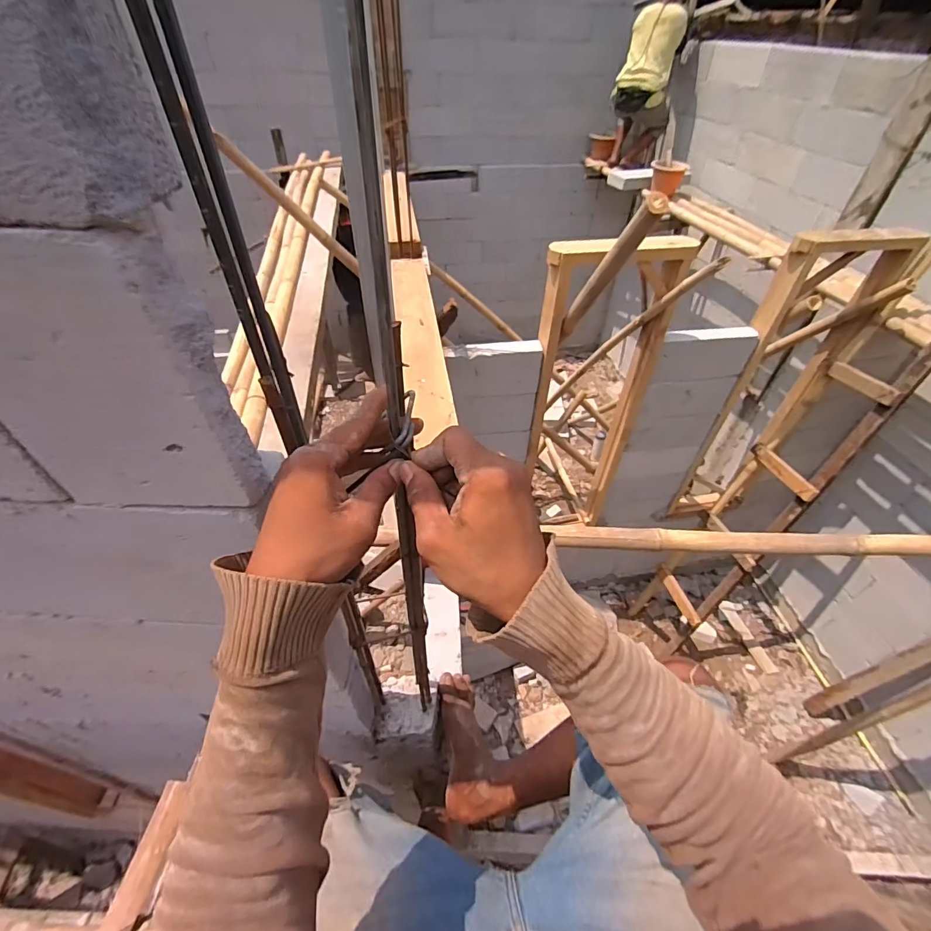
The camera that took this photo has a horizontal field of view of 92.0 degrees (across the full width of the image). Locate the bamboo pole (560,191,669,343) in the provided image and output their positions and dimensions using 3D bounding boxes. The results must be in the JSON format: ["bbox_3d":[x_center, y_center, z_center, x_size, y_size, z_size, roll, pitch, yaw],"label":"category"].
[{"bbox_3d":[0.410,-0.559,1.355,0.053,0.631,0.059,-10,79,-11],"label":"bamboo pole"}]

